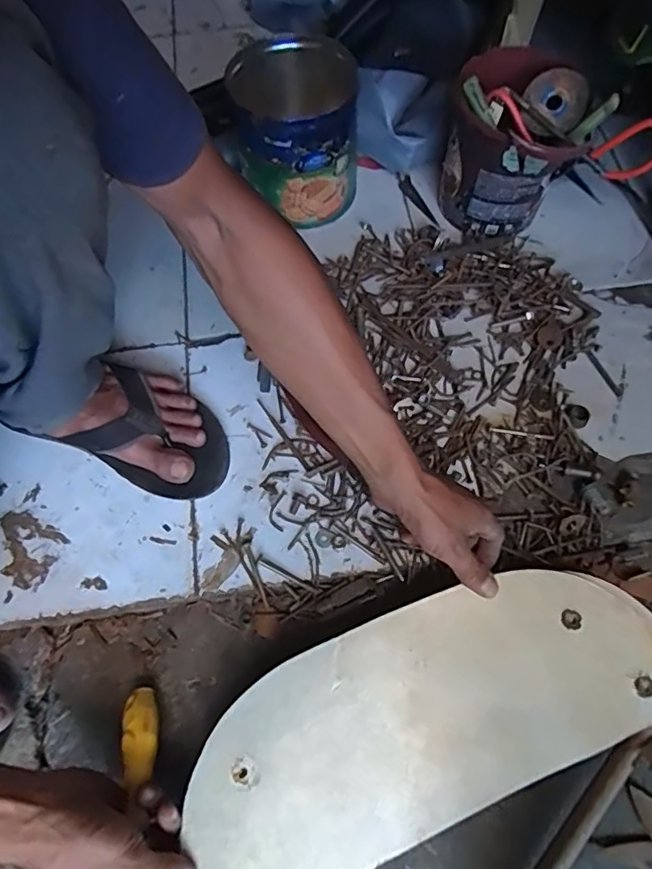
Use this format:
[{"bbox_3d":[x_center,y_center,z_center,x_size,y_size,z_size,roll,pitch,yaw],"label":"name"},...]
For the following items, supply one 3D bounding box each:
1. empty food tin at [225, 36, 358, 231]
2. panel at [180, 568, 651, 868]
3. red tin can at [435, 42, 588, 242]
[{"bbox_3d":[-0.033,-0.361,0.672,0.135,0.160,0.132,-1,66,1],"label":"empty food tin"},{"bbox_3d":[0.087,0.227,0.457,0.419,0.013,0.155,-21,67,-8],"label":"panel"},{"bbox_3d":[0.217,-0.338,0.657,0.147,0.150,0.132,33,71,15],"label":"red tin can"}]

